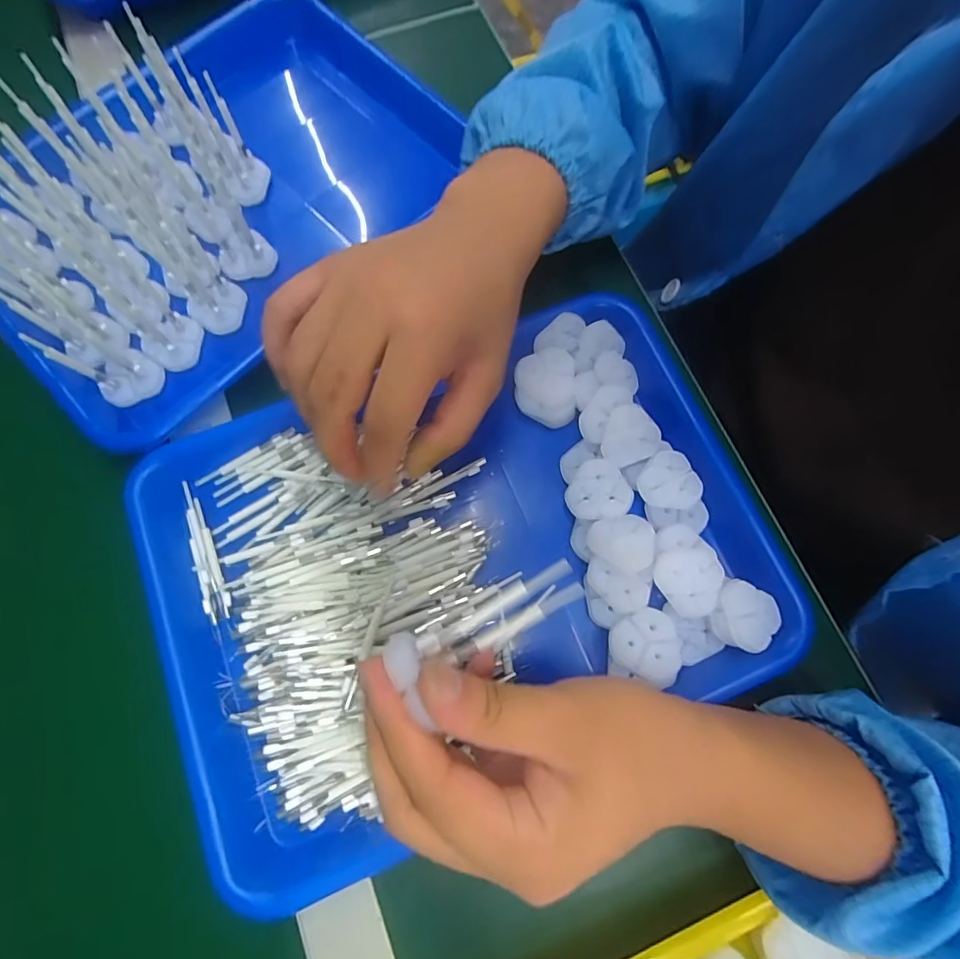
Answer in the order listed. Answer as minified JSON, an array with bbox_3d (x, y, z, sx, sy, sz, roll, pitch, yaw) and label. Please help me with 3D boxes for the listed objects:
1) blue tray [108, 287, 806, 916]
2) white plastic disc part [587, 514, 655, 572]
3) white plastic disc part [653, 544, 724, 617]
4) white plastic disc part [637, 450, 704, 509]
[{"bbox_3d":[-0.003,0.036,0.289,0.355,0.039,0.249,-22,71,-8],"label":"blue tray"},{"bbox_3d":[0.082,0.036,0.282,0.034,0.007,0.031,-8,75,-3],"label":"white plastic disc part"},{"bbox_3d":[0.117,0.057,0.276,0.036,0.006,0.036,0,75,-1],"label":"white plastic disc part"},{"bbox_3d":[0.113,0.003,0.300,0.034,0.010,0.035,0,75,-1],"label":"white plastic disc part"}]

